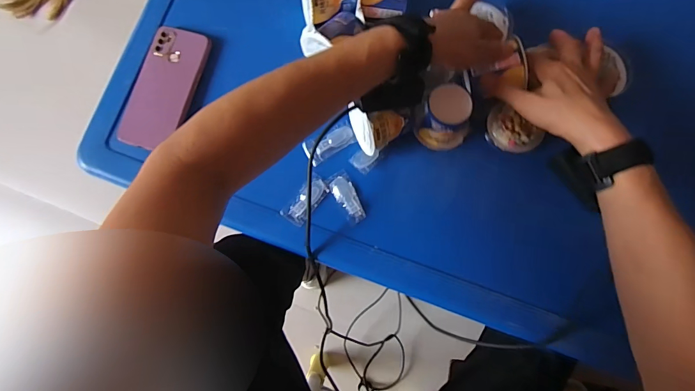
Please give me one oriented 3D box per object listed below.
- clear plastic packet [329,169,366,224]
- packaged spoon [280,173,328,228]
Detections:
[{"bbox_3d":[0.000,0.002,0.439,0.026,0.004,0.064,-28,81,-2],"label":"clear plastic packet"},{"bbox_3d":[-0.051,0.005,0.439,0.030,0.006,0.064,38,85,8],"label":"packaged spoon"}]

